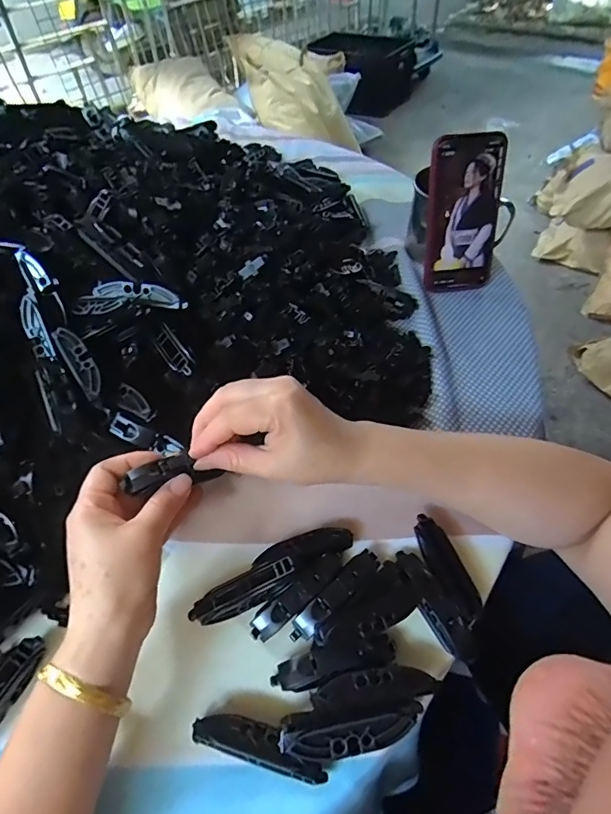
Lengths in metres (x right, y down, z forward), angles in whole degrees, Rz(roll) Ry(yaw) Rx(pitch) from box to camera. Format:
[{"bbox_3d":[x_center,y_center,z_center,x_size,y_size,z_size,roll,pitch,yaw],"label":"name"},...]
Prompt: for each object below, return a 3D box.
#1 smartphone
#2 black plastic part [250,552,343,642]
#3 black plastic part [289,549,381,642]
[{"bbox_3d":[0.169,-0.204,0.513,0.076,0.157,0.016,-4,31,0],"label":"smartphone"},{"bbox_3d":[-0.004,0.132,0.336,0.079,0.022,0.019,-33,58,-24],"label":"black plastic part"},{"bbox_3d":[0.021,0.132,0.338,0.080,0.022,0.018,-34,59,-24],"label":"black plastic part"}]

